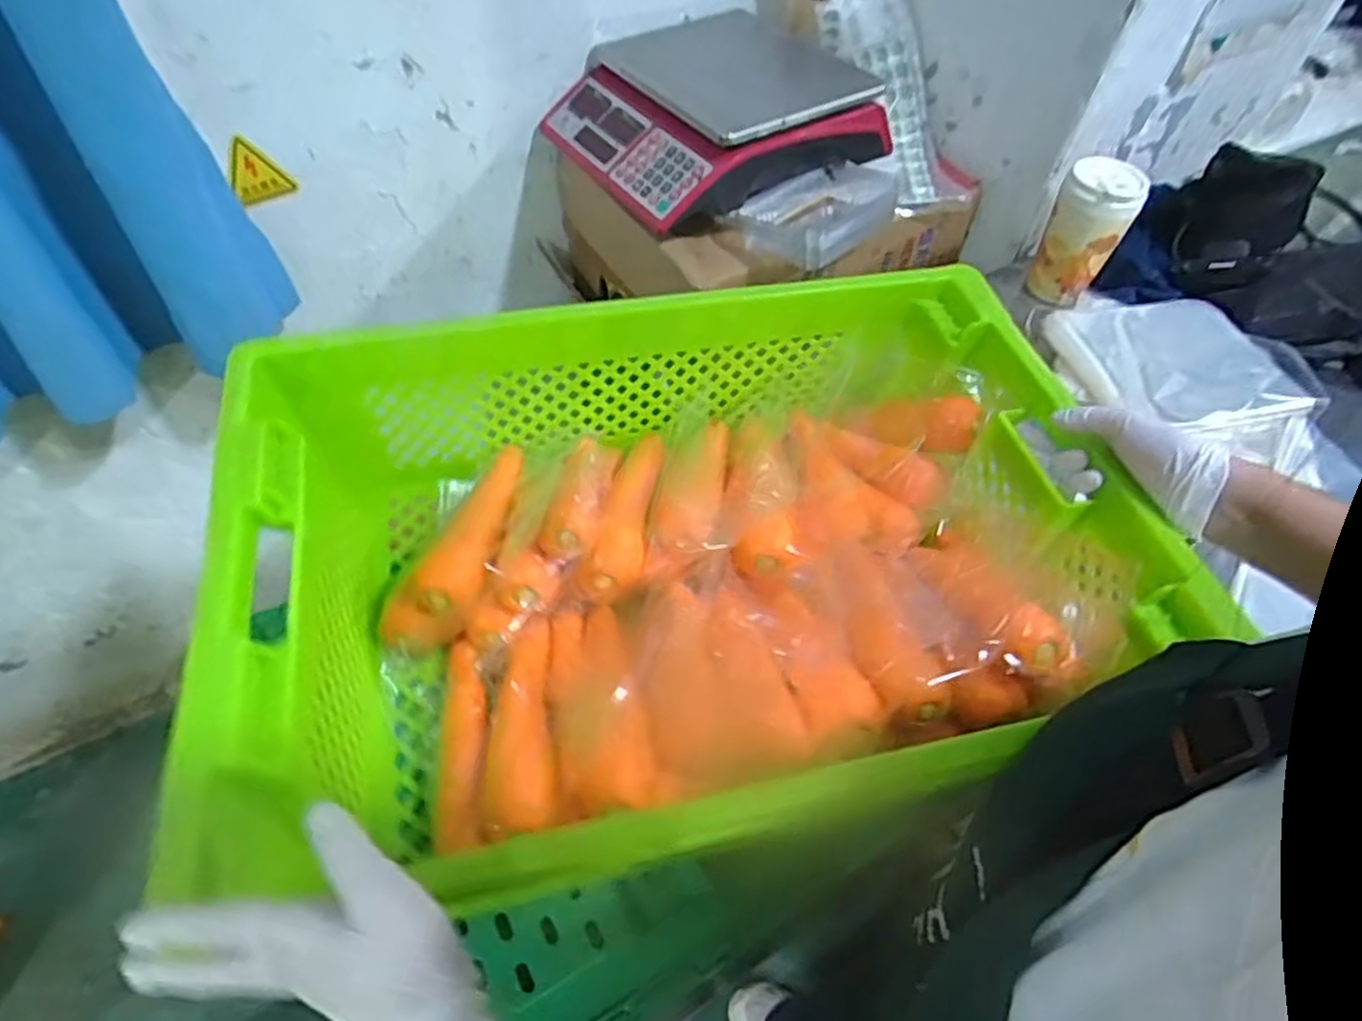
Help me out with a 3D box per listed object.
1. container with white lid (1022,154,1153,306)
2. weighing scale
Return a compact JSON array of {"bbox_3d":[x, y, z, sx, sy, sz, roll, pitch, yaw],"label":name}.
[{"bbox_3d":[0.497,-0.345,0.945,0.089,0.152,0.087,27,56,16],"label":"container with white lid"},{"bbox_3d":[0.035,-0.494,0.931,0.324,0.092,0.324,-27,59,-23],"label":"weighing scale"}]

